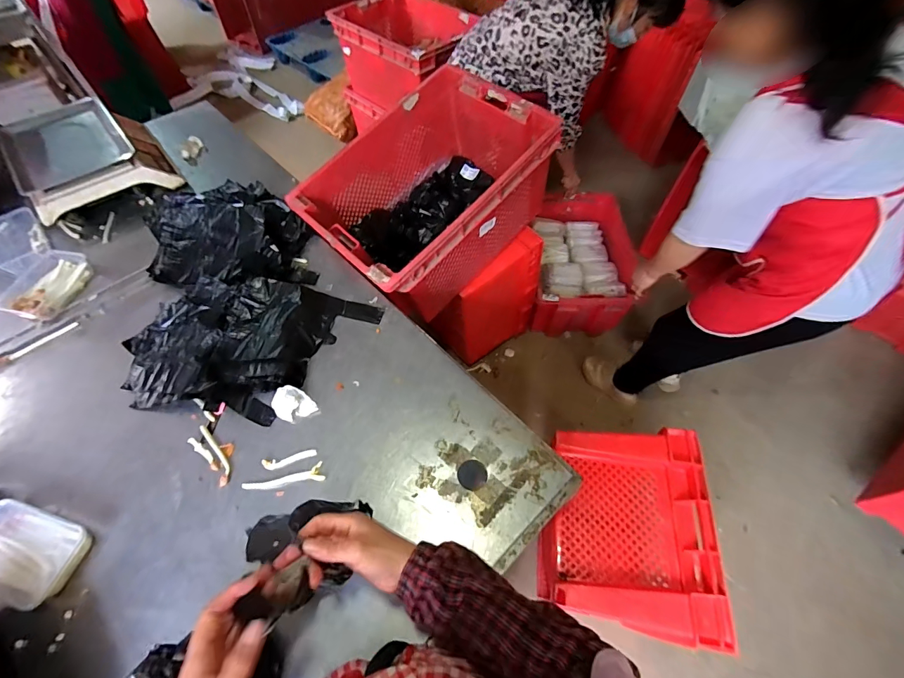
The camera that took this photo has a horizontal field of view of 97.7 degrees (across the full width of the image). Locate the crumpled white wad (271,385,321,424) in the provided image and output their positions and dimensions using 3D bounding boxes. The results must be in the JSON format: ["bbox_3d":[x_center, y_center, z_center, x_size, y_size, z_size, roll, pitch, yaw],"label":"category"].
[{"bbox_3d":[-0.294,0.124,0.737,0.083,0.020,0.058,27,62,13],"label":"crumpled white wad"}]

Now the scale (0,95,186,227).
[{"bbox_3d":[-0.920,-0.469,1.005,0.305,0.128,0.343,-34,64,-19],"label":"scale"}]

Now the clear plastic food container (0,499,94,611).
[{"bbox_3d":[-0.655,0.323,0.599,0.165,0.047,0.118,16,60,7],"label":"clear plastic food container"}]

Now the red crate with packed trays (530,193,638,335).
[{"bbox_3d":[0.542,-0.321,1.691,0.418,0.241,0.610,4,59,3],"label":"red crate with packed trays"}]

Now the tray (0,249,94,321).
[{"bbox_3d":[-0.873,-0.117,0.858,0.134,0.042,0.174,9,60,3],"label":"tray"}]

